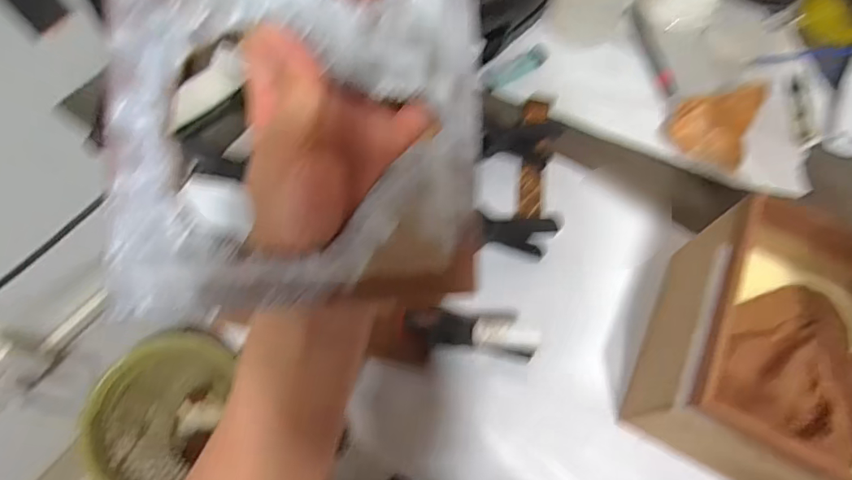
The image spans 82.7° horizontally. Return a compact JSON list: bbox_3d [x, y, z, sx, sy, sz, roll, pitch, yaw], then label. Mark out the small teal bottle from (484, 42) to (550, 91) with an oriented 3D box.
[{"bbox_3d":[0.103,-0.196,0.551,0.095,0.011,0.022,-34,71,-17],"label":"small teal bottle"}]

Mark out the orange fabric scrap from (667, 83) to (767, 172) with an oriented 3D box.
[{"bbox_3d":[0.299,-0.118,0.502,0.080,0.056,0.090,39,69,14],"label":"orange fabric scrap"}]

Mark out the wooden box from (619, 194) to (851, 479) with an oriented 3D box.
[{"bbox_3d":[0.320,0.110,0.362,0.273,0.117,0.199,22,66,7],"label":"wooden box"}]

